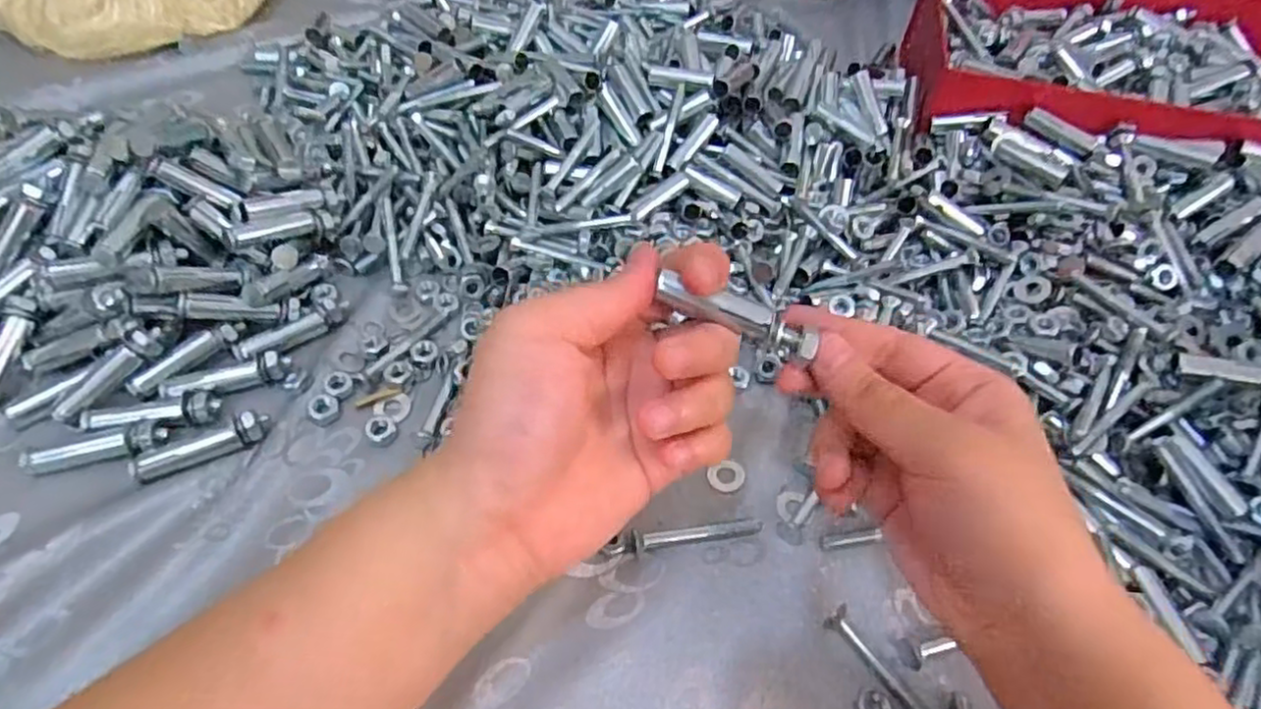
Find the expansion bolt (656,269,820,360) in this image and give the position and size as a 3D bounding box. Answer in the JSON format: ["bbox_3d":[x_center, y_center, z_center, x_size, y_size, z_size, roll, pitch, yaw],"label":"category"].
[{"bbox_3d":[0.035,-0.013,0.226,0.050,0.009,0.011,20,53,2],"label":"expansion bolt"}]

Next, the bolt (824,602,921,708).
[{"bbox_3d":[0.096,0.118,0.260,0.009,0.008,0.055,-32,60,-25],"label":"bolt"}]

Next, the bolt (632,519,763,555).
[{"bbox_3d":[0.028,0.073,0.291,0.055,0.008,0.008,-8,53,-10],"label":"bolt"}]

